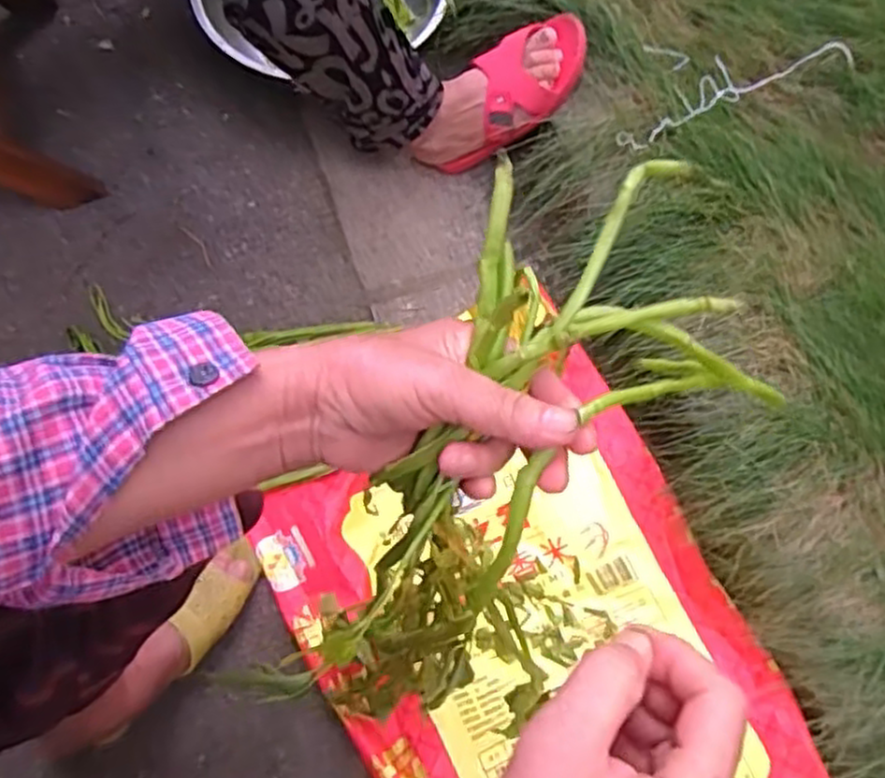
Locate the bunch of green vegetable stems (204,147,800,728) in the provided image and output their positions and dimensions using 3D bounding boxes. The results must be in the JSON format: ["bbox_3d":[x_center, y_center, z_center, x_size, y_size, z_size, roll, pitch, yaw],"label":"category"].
[{"bbox_3d":[-0.011,0.093,0.446,0.136,0.491,0.105,32,37,9],"label":"bunch of green vegetable stems"}]

